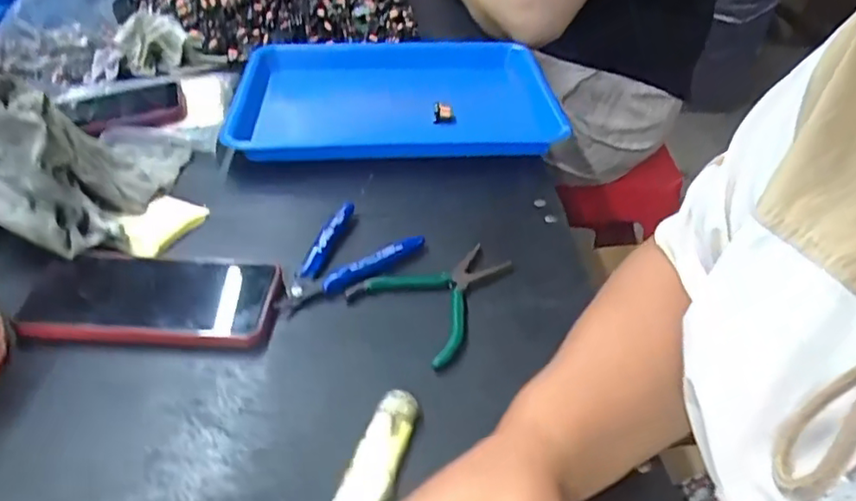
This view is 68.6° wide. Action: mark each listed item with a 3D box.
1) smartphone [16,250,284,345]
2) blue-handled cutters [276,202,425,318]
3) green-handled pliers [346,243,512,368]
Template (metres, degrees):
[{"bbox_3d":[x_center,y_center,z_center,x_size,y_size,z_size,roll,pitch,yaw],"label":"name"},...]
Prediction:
[{"bbox_3d":[-0.193,0.034,0.438,0.174,0.021,0.077,3,38,0],"label":"smartphone"},{"bbox_3d":[-0.063,0.011,0.471,0.073,0.022,0.113,22,42,22],"label":"blue-handled cutters"},{"bbox_3d":[0.011,0.029,0.457,0.093,0.022,0.107,31,46,31],"label":"green-handled pliers"}]

